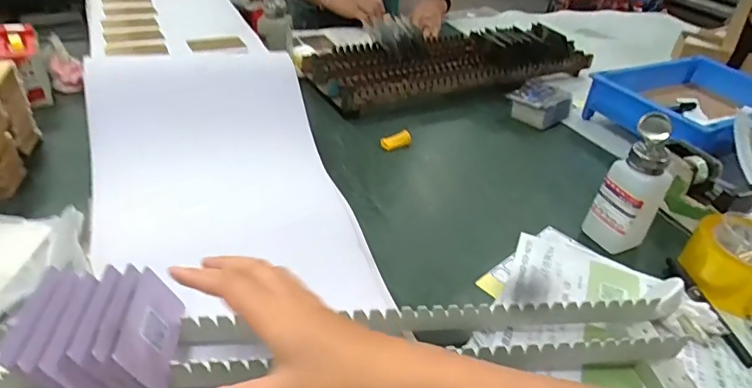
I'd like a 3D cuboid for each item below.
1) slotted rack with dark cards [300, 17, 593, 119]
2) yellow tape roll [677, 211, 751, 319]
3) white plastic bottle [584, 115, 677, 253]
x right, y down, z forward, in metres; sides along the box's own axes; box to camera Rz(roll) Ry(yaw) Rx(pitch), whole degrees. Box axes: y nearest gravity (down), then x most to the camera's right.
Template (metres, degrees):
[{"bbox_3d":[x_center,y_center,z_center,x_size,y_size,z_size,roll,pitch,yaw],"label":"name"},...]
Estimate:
[{"bbox_3d":[0.143,-0.267,0.933,0.544,0.084,0.207,-13,41,-26],"label":"slotted rack with dark cards"},{"bbox_3d":[0.395,0.080,0.531,0.093,0.080,0.093,1,31,-1],"label":"yellow tape roll"},{"bbox_3d":[0.291,-0.006,0.555,0.056,0.148,0.064,-12,40,-24],"label":"white plastic bottle"}]

